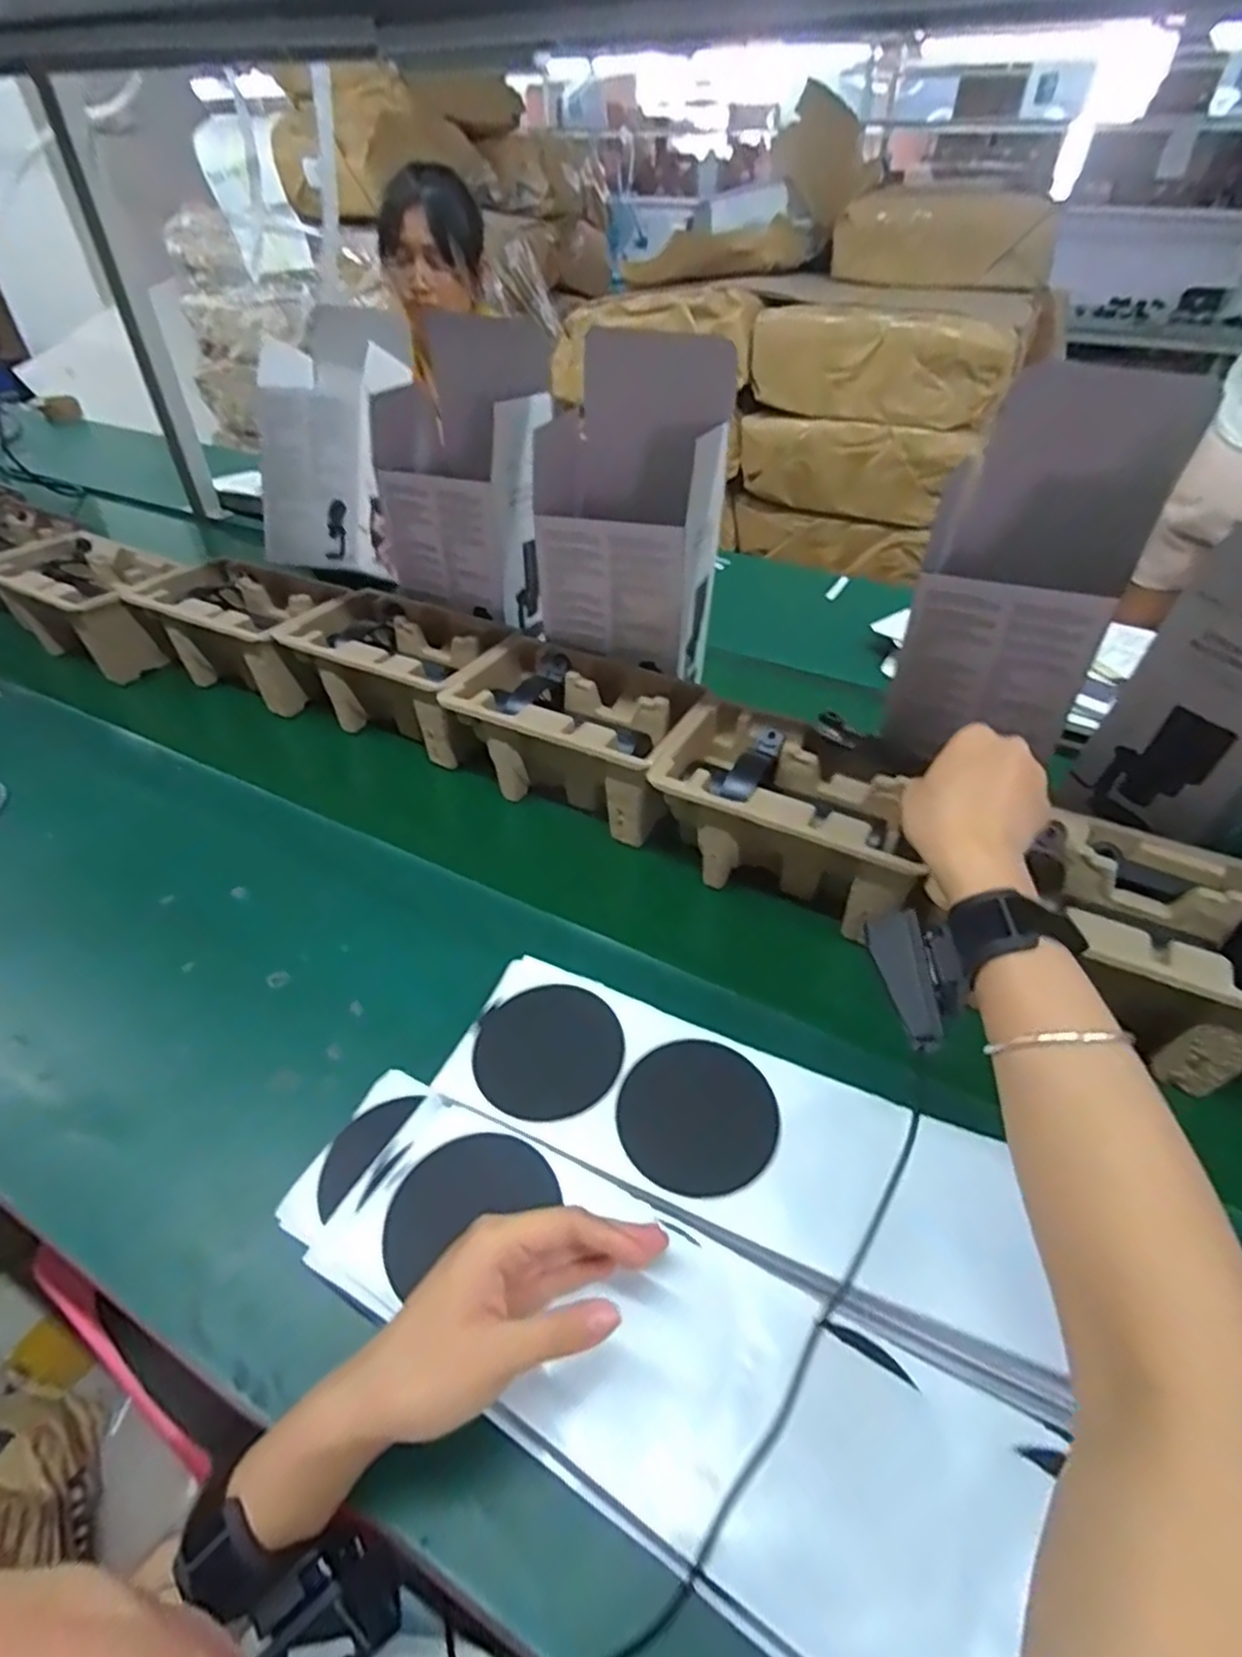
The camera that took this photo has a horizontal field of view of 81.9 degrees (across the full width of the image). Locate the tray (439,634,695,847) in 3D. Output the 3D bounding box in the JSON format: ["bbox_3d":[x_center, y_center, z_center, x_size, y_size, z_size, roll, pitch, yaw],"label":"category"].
[{"bbox_3d":[-0.048,-0.088,0.703,0.228,0.101,0.134,23,45,22],"label":"tray"}]

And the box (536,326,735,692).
[{"bbox_3d":[0.006,-0.314,0.710,0.161,0.257,0.105,15,42,15],"label":"box"}]

